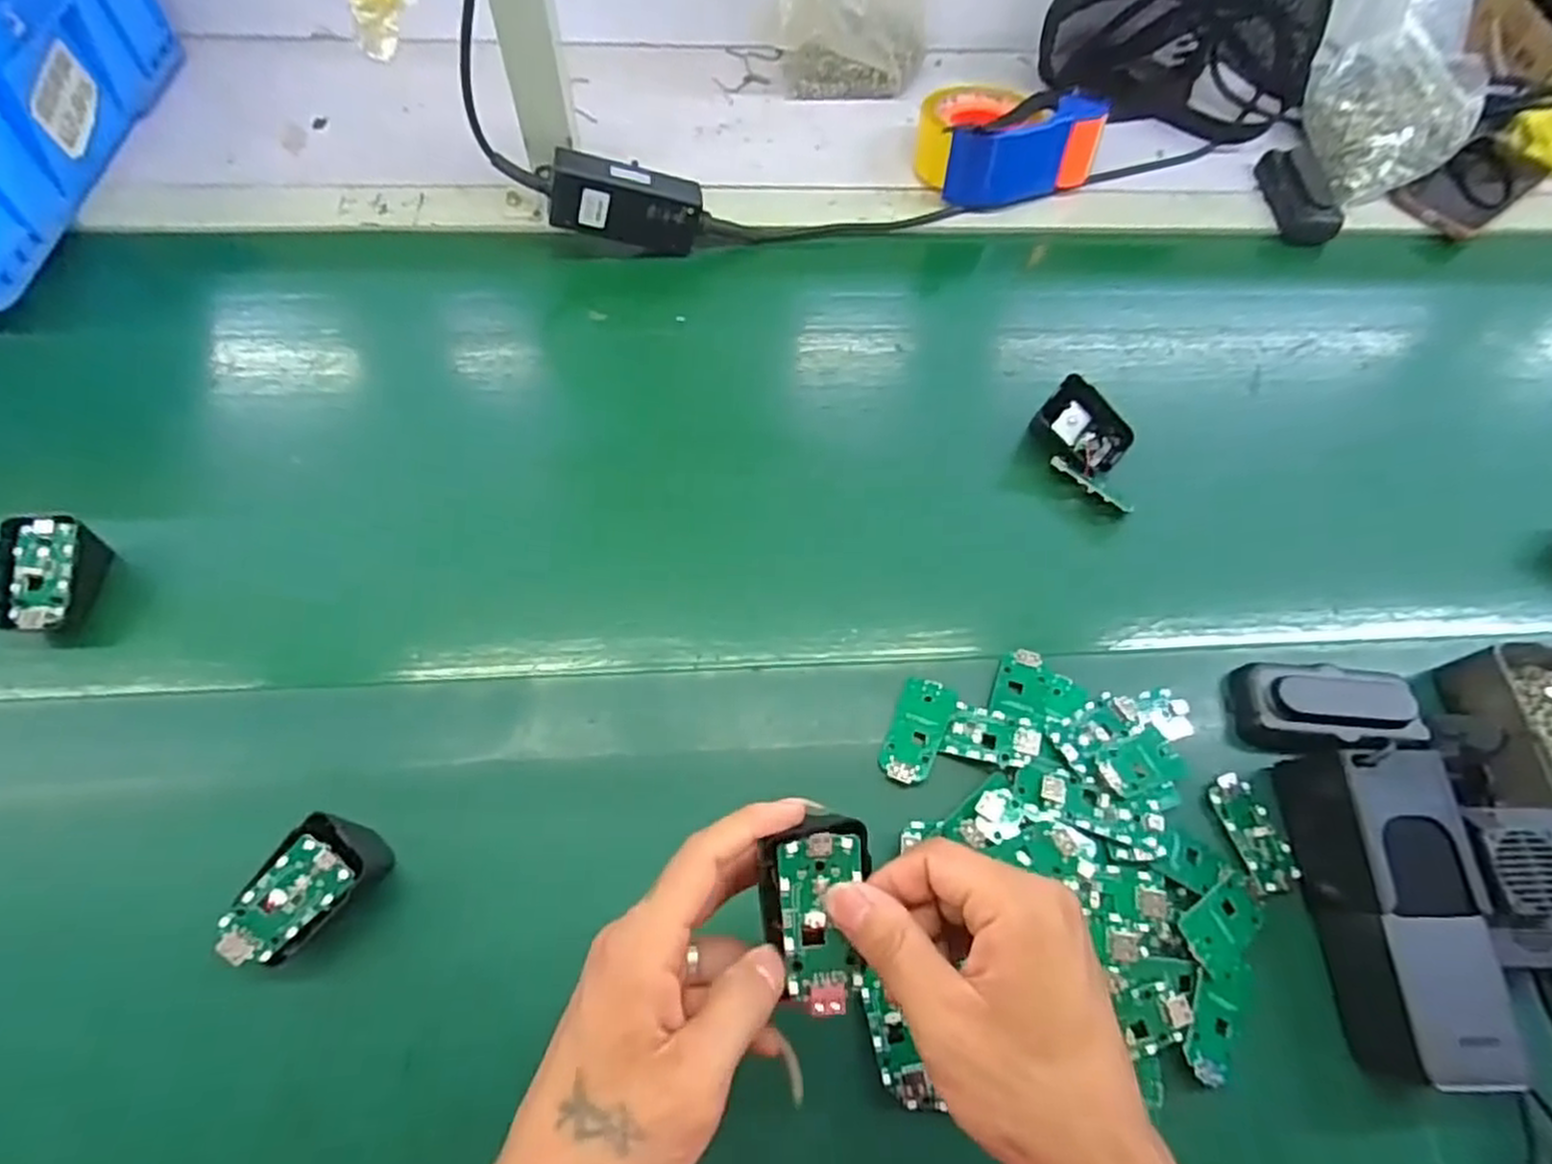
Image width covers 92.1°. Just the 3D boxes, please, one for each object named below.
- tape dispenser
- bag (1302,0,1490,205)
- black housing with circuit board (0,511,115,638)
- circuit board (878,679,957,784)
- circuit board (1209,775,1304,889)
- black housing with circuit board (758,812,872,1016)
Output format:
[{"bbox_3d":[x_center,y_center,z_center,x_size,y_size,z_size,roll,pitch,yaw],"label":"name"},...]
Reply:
[{"bbox_3d":[0.199,-0.399,0.671,0.144,0.070,0.106,-14,64,-10],"label":"tape dispenser"},{"bbox_3d":[0.581,-0.477,0.695,0.144,0.127,0.186,-10,64,-8],"label":"bag"},{"bbox_3d":[-0.437,-0.002,0.450,0.043,0.046,0.065,3,63,-1],"label":"black housing with circuit board"},{"bbox_3d":[0.084,0.087,0.441,0.031,0.005,0.062,22,64,8],"label":"circuit board"},{"bbox_3d":[0.276,0.143,0.431,0.030,0.006,0.064,-13,64,-9],"label":"circuit board"},{"bbox_3d":[0.014,0.126,0.290,0.039,0.020,0.068,5,84,-9],"label":"black housing with circuit board"}]

